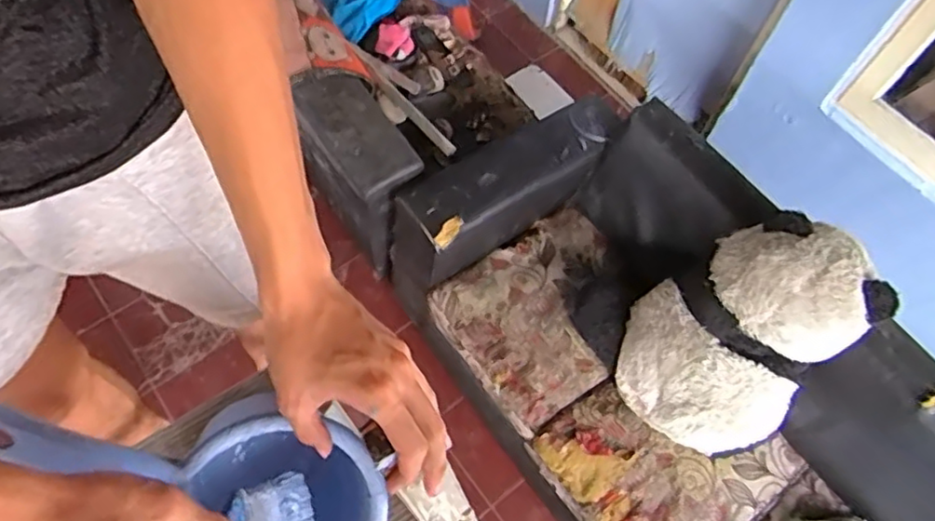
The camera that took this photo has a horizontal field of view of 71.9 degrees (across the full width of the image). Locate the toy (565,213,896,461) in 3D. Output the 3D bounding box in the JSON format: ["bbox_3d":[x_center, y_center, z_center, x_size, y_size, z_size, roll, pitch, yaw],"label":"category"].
[{"bbox_3d":[0.636,0.161,1.595,0.518,0.450,0.532,-23,67,-13],"label":"toy"}]

